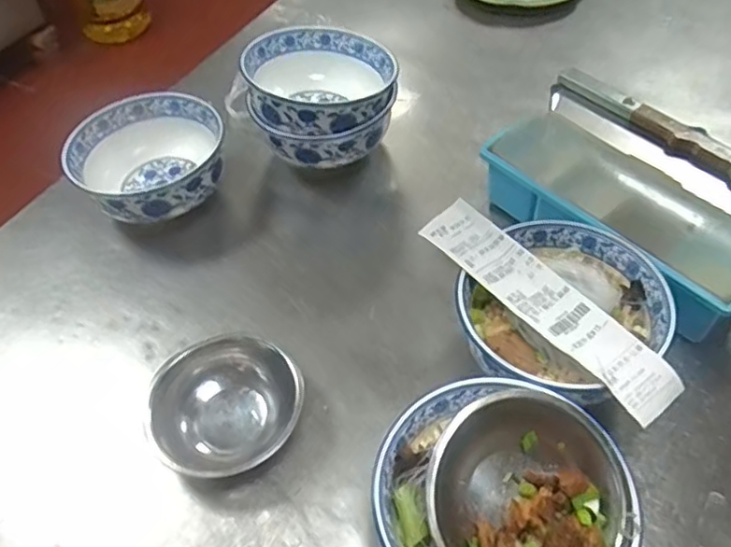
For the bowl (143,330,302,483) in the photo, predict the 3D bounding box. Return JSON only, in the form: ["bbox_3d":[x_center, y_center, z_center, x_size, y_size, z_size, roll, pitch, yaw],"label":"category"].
[{"bbox_3d":[-0.118,0.114,0.537,0.124,0.045,0.126,-2,51,3],"label":"bowl"}]

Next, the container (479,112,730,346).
[{"bbox_3d":[0.246,-0.053,0.622,0.112,0.071,0.281,-34,56,-21],"label":"container"}]

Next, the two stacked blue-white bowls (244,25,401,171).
[{"bbox_3d":[-0.048,-0.200,0.740,0.165,0.116,0.160,-8,51,-2],"label":"two stacked blue-white bowls"}]

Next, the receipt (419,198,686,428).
[{"bbox_3d":[0.145,0.021,0.517,0.054,0.009,0.244,-32,60,-19],"label":"receipt"}]

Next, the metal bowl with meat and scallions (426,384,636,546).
[{"bbox_3d":[0.104,0.147,0.406,0.137,0.050,0.137,4,65,-8],"label":"metal bowl with meat and scallions"}]

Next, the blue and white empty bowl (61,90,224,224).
[{"bbox_3d":[-0.242,-0.120,0.712,0.157,0.086,0.156,-2,51,3],"label":"blue and white empty bowl"}]

